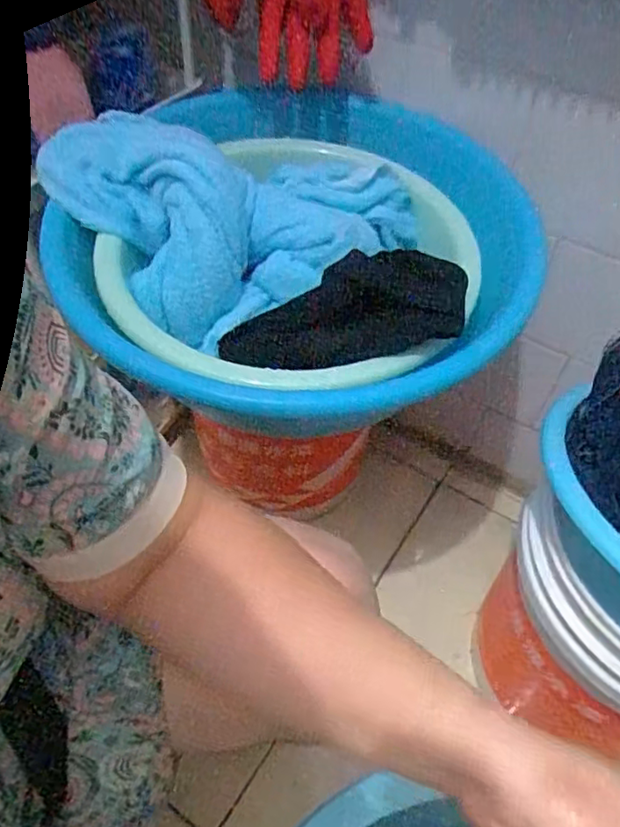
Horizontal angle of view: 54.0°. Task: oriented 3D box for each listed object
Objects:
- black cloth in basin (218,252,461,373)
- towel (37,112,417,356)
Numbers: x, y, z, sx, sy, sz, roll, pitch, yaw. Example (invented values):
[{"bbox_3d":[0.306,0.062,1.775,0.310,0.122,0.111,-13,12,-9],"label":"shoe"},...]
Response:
[{"bbox_3d":[0.022,-0.088,0.527,0.221,0.050,0.088,-15,49,11],"label":"black cloth in basin"},{"bbox_3d":[-0.076,-0.206,0.590,0.269,0.101,0.246,-29,57,-26],"label":"towel"}]

